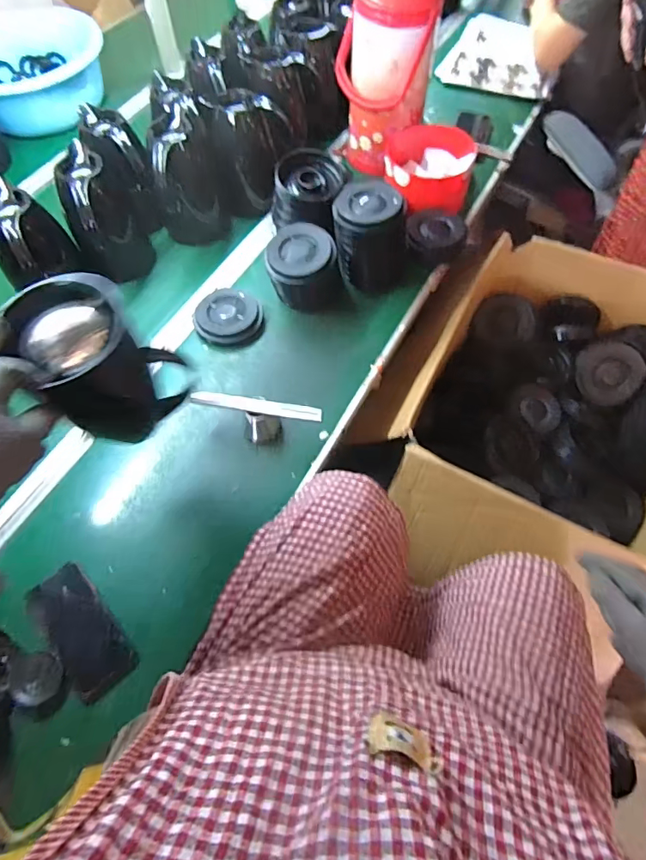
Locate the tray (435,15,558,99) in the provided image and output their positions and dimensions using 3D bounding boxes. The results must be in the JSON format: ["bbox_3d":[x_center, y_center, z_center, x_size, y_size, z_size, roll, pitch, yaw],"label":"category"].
[{"bbox_3d":[0.484,-1.000,1.284,0.284,0.035,0.341,19,63,13],"label":"tray"}]

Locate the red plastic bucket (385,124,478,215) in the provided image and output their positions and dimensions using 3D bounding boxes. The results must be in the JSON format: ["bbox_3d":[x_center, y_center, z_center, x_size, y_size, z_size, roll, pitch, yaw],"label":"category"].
[{"bbox_3d":[0.215,-0.532,0.988,0.172,0.113,0.155,6,61,6],"label":"red plastic bucket"}]

